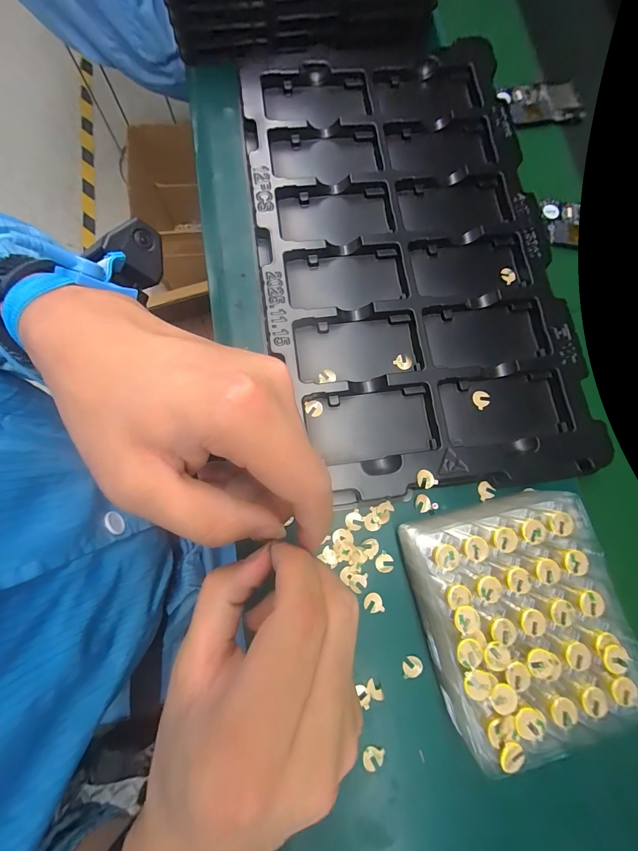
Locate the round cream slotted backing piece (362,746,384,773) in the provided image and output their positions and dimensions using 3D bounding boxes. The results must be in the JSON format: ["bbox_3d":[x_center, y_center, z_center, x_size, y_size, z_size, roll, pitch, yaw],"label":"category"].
[{"bbox_3d":[0.047,0.293,0.278,0.018,0.004,0.018,0,79,-1],"label":"round cream slotted backing piece"}]

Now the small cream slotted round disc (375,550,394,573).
[{"bbox_3d":[0.064,0.134,0.306,0.017,0.004,0.018,0,79,-1],"label":"small cream slotted round disc"}]

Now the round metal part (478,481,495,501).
[{"bbox_3d":[0.173,0.067,0.325,0.016,0.004,0.018,-9,80,-2],"label":"round metal part"}]

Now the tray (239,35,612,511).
[{"bbox_3d":[0.095,-0.206,0.363,0.319,0.021,0.555,-8,80,-2],"label":"tray"}]

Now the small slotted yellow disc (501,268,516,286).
[{"bbox_3d":[0.224,-0.178,0.375,0.017,0.004,0.018,0,79,-1],"label":"small slotted yellow disc"}]

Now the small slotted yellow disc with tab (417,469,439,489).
[{"bbox_3d":[0.103,0.053,0.306,0.018,0.004,0.018,0,79,-1],"label":"small slotted yellow disc with tab"}]

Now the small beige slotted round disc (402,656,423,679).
[{"bbox_3d":[0.086,0.222,0.290,0.019,0.004,0.016,-9,80,-2],"label":"small beige slotted round disc"}]

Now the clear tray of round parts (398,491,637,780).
[{"bbox_3d":[0.169,0.158,0.274,0.157,0.063,0.180,-10,80,-4],"label":"clear tray of round parts"}]

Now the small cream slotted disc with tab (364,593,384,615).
[{"bbox_3d":[0.052,0.170,0.300,0.017,0.004,0.018,0,79,-1],"label":"small cream slotted disc with tab"}]

